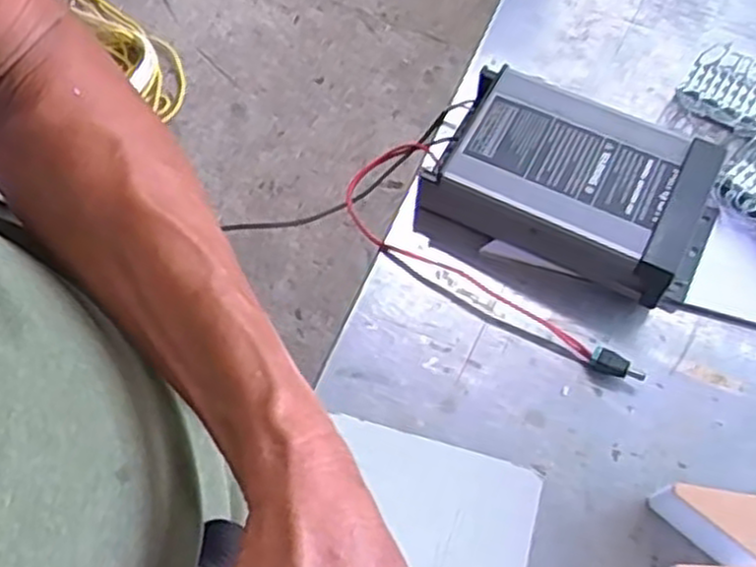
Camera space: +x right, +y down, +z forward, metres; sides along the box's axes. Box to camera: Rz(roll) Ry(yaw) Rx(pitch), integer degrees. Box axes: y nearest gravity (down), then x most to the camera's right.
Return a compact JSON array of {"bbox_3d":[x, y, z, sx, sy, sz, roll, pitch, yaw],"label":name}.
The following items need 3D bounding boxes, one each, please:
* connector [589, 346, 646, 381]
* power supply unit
[{"bbox_3d":[0.154,0.052,0.492,0.034,0.016,0.013,26,65,12],"label":"connector"},{"bbox_3d":[0.134,-0.065,0.528,0.189,0.051,0.118,24,65,11],"label":"power supply unit"}]

